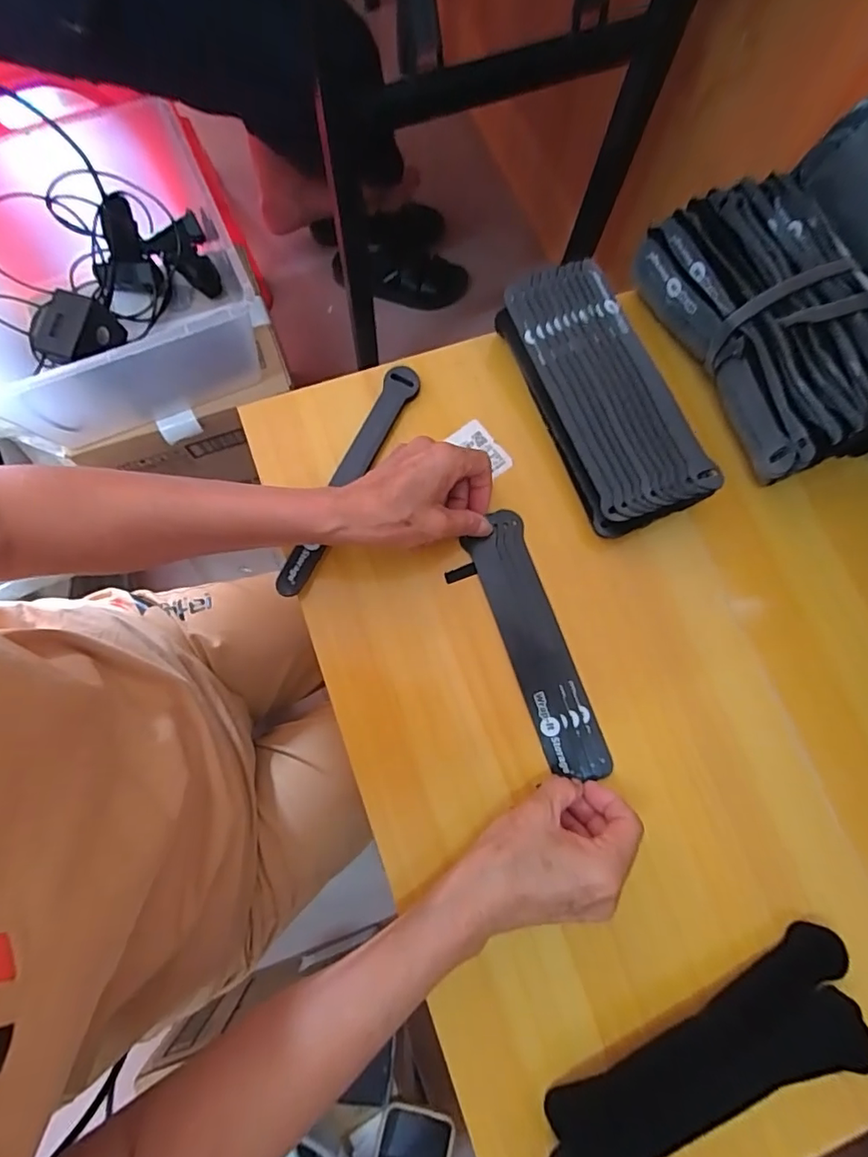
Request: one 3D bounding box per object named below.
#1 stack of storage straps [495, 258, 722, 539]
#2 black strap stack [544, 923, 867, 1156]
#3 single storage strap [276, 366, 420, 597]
[{"bbox_3d":[0.124,-0.135,0.404,0.086,0.047,0.202,-22,78,-6],"label":"stack of storage straps"},{"bbox_3d":[0.165,0.293,0.315,0.211,0.032,0.063,-24,78,-7],"label":"black strap stack"},{"bbox_3d":[-0.064,-0.075,0.398,0.024,0.014,0.196,26,77,5],"label":"single storage strap"}]

